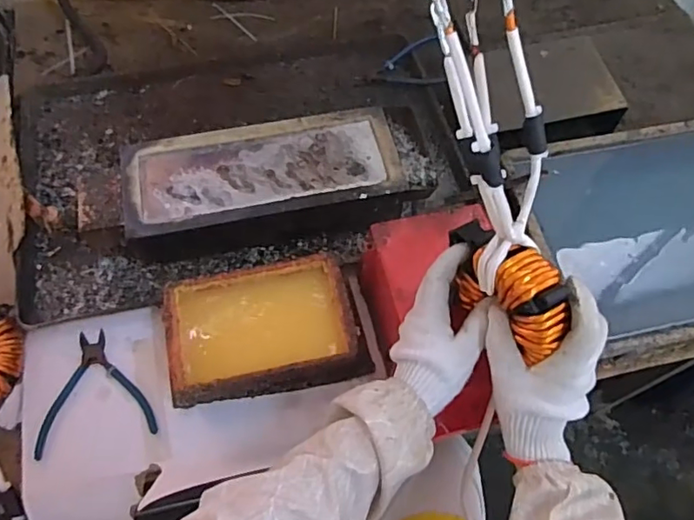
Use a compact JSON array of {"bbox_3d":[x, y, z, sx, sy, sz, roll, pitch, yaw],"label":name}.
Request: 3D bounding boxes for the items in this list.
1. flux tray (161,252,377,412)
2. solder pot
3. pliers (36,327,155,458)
[{"bbox_3d":[-0.090,0.078,0.644,0.216,0.061,0.137,-11,62,-7],"label":"flux tray"},{"bbox_3d":[-0.086,-0.100,0.725,0.383,0.079,0.151,-10,62,-6],"label":"solder pot"},{"bbox_3d":[-0.289,0.145,0.637,0.124,0.010,0.131,-13,63,-8],"label":"pliers"}]

